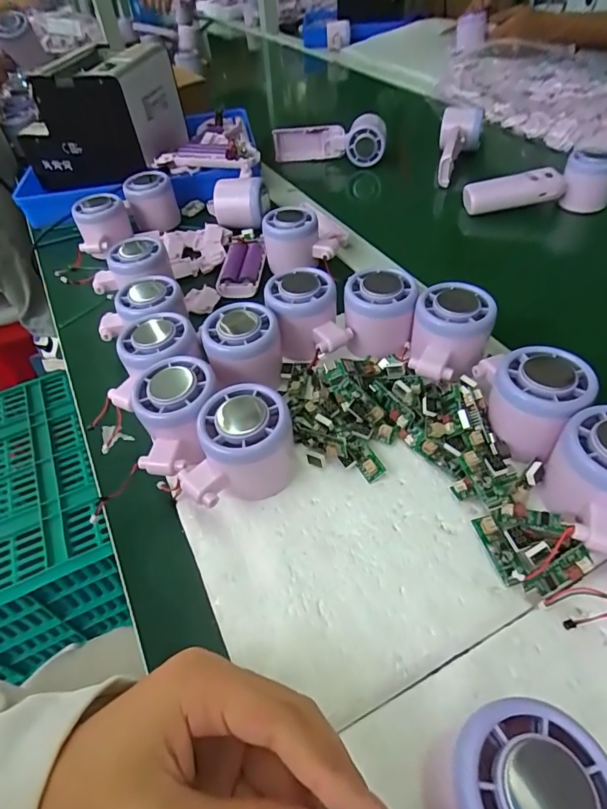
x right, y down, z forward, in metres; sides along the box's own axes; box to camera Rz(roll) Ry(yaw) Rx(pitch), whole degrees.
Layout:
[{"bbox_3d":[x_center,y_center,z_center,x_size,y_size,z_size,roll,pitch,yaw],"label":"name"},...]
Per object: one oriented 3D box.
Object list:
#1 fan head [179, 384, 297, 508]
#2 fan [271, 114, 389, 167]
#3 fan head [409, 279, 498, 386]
[{"bbox_3d":[-0.043,0.029,0.292,0.074,0.055,0.054,-21,50,-12],"label":"fan head"},{"bbox_3d":[0.036,-0.388,0.688,0.164,0.053,0.054,-2,48,5],"label":"fan"},{"bbox_3d":[0.107,-0.052,0.337,0.053,0.041,0.067,8,50,13],"label":"fan head"}]

